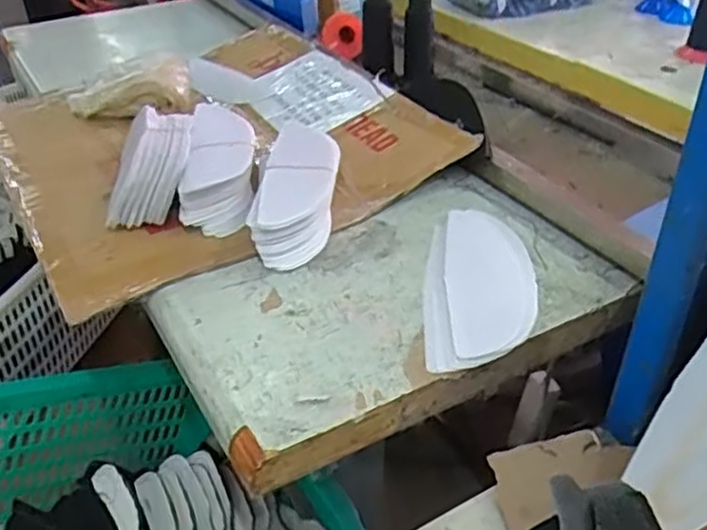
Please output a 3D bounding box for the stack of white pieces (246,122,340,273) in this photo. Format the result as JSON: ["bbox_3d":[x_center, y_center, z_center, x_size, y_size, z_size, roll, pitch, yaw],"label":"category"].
[{"bbox_3d":[-0.056,-0.093,0.785,0.084,0.067,0.270,2,36,5],"label":"stack of white pieces"}]

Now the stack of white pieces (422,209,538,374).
[{"bbox_3d":[0.117,0.012,0.656,0.098,0.011,0.240,3,36,7],"label":"stack of white pieces"}]

